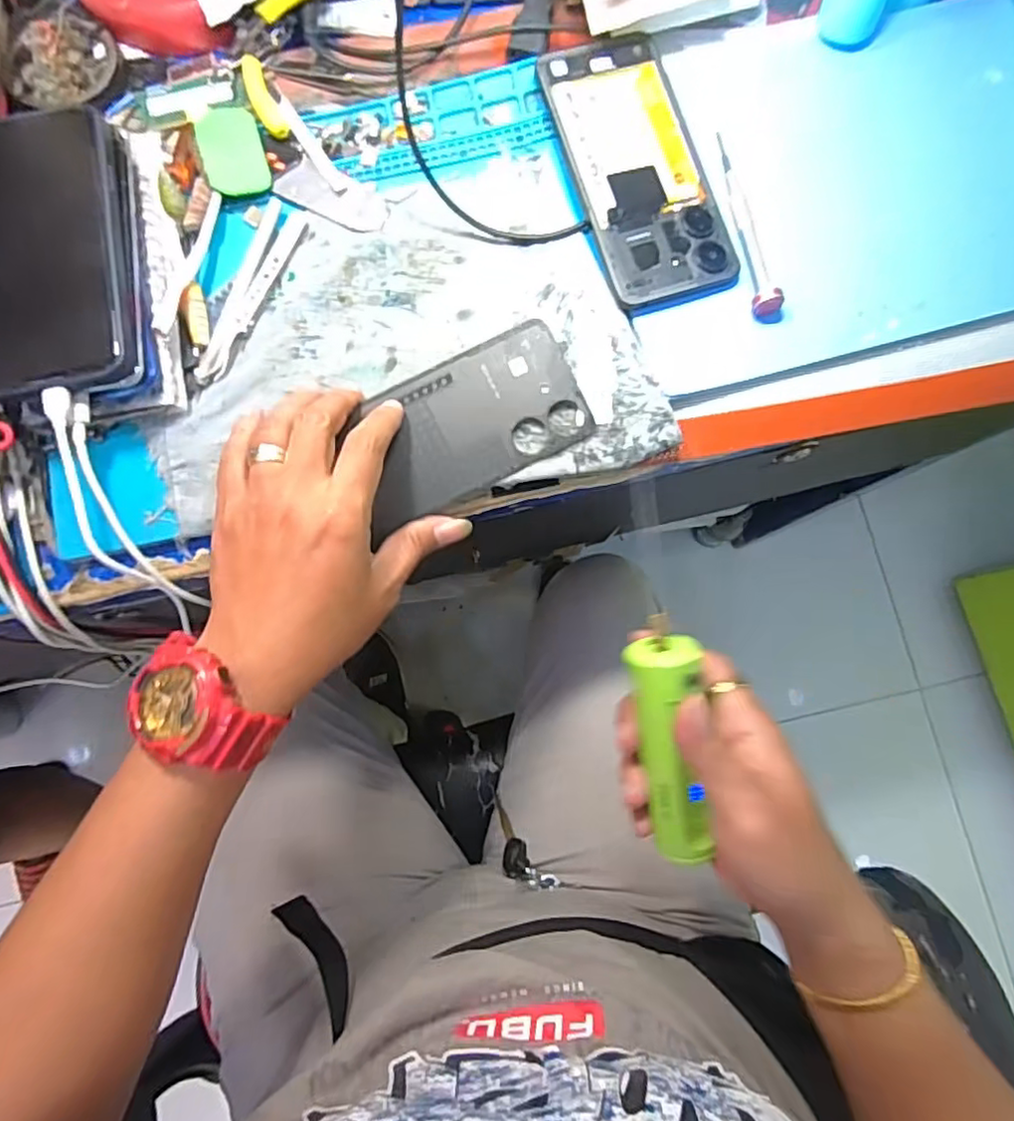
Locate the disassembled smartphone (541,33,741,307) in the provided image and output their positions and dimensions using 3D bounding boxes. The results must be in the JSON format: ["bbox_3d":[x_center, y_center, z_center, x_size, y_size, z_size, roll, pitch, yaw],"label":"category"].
[{"bbox_3d":[0.078,-0.233,0.367,0.075,0.007,0.163,-17,85,-5],"label":"disassembled smartphone"}]

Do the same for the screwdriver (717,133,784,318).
[{"bbox_3d":[0.140,-0.205,0.368,0.015,0.013,0.122,-11,81,-2],"label":"screwdriver"}]

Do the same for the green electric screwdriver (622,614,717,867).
[{"bbox_3d":[0.084,0.096,0.316,0.031,0.024,0.131,-8,99,-2],"label":"green electric screwdriver"}]

